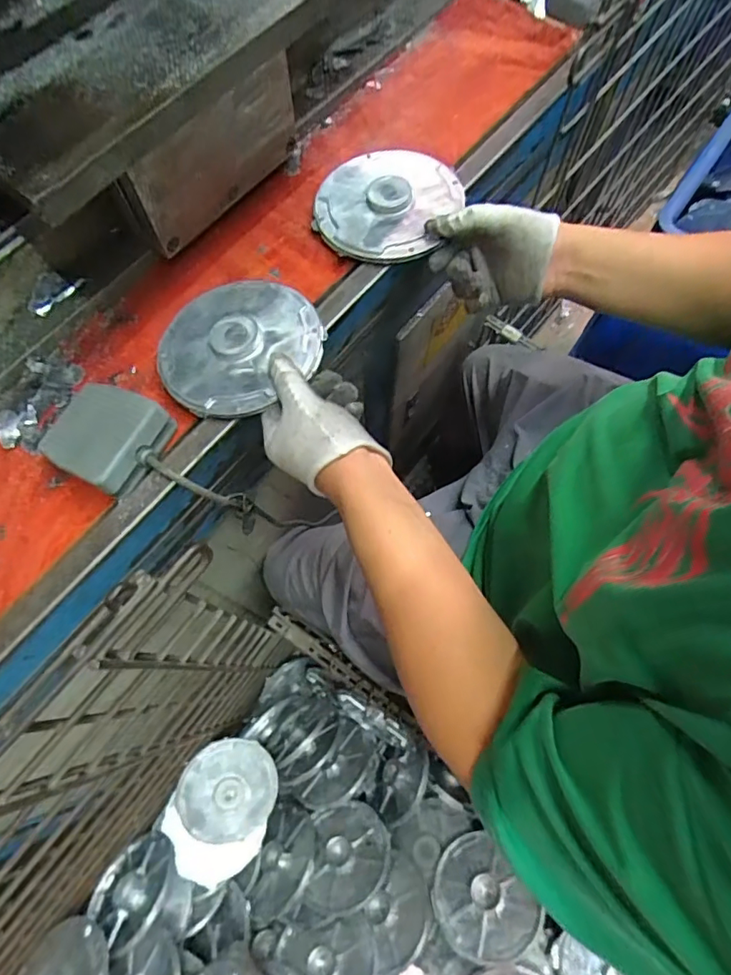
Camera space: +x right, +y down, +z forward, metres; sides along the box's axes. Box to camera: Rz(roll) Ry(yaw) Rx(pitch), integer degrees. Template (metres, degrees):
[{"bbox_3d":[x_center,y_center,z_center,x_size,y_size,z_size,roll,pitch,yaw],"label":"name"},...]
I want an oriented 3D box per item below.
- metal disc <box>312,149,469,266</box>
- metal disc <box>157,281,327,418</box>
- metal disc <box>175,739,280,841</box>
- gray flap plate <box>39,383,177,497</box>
[{"bbox_3d":[0.021,-0.282,0.516,0.138,0.020,0.140,0,70,0],"label":"metal disc"},{"bbox_3d":[-0.111,-0.126,0.453,0.138,0.018,0.126,0,70,0],"label":"metal disc"},{"bbox_3d":[-0.198,0.437,0.760,0.134,0.013,0.135,3,81,-19],"label":"metal disc"},{"bbox_3d":[-0.214,-0.044,0.425,0.096,0.036,0.083,26,72,9],"label":"gray flap plate"}]

